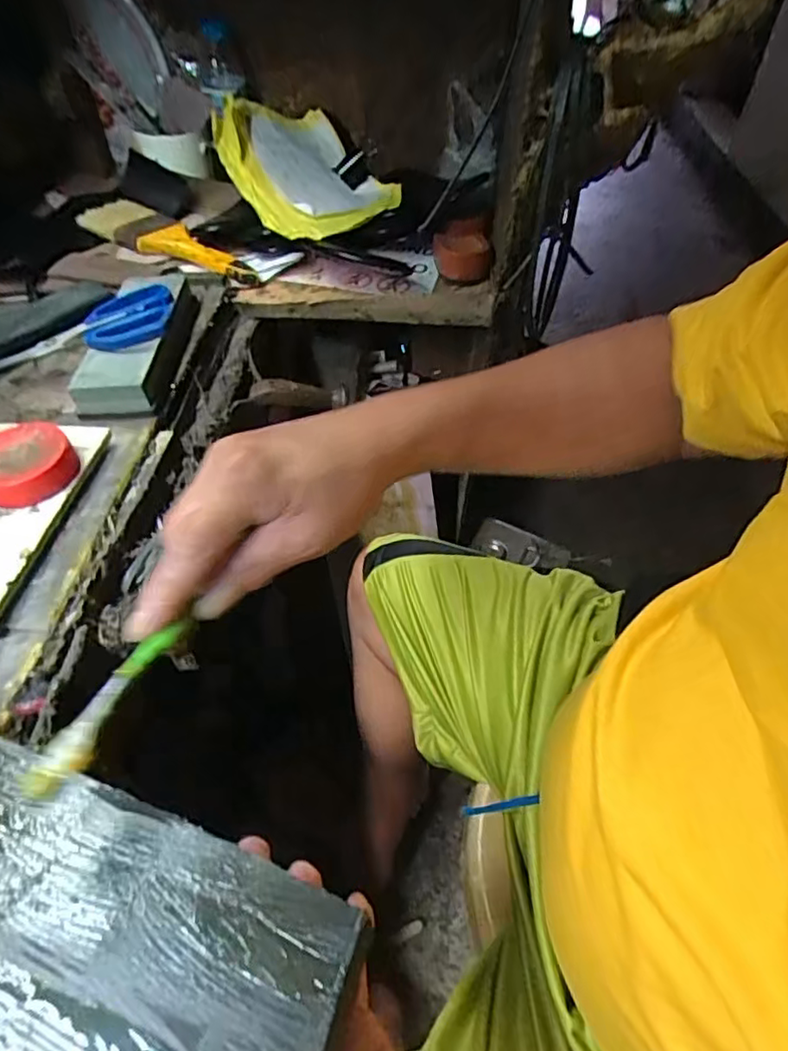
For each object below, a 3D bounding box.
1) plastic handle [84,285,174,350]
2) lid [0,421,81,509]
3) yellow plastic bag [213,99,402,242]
[{"bbox_3d":[-0.232,-0.183,0.526,0.074,0.015,0.080,-3,50,-3],"label":"plastic handle"},{"bbox_3d":[-0.266,-0.044,0.434,0.060,0.027,0.057,0,50,-1],"label":"lid"},{"bbox_3d":[-0.105,-0.416,0.721,0.176,0.109,0.217,-23,54,-19],"label":"yellow plastic bag"}]

